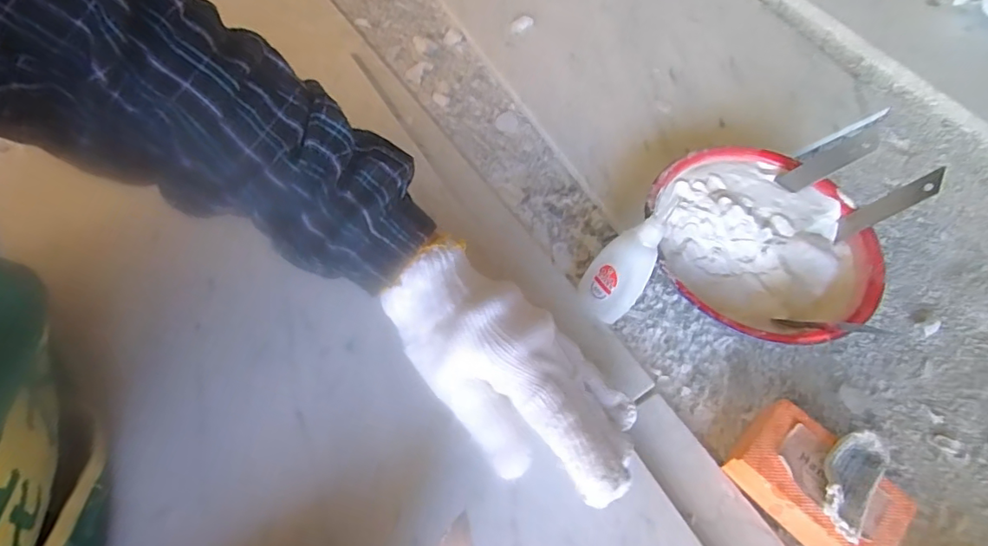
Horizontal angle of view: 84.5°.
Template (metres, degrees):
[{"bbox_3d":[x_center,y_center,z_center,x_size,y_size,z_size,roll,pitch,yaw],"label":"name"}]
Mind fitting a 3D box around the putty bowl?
[{"bbox_3d":[0.192,-0.016,0.410,0.150,0.051,0.157,1,61,-2],"label":"putty bowl"}]

